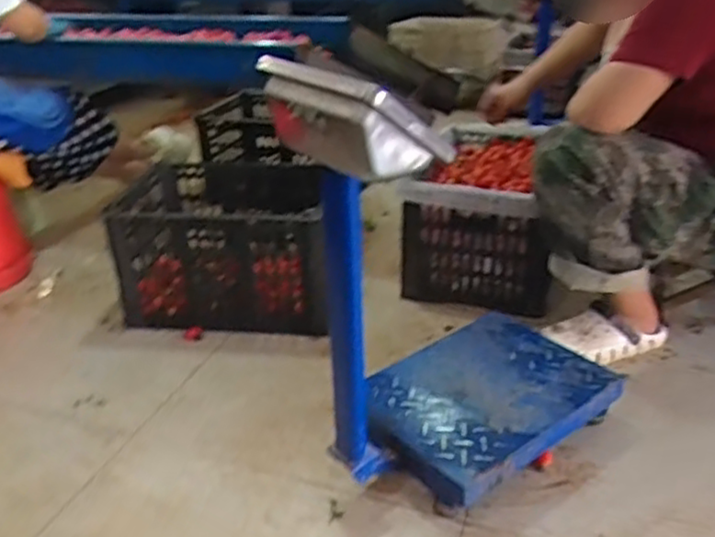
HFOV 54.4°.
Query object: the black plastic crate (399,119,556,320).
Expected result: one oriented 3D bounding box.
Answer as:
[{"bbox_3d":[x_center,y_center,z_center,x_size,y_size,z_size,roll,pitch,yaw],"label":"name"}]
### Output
[{"bbox_3d":[0.311,-0.134,1.657,0.321,0.294,0.449,8,29,18],"label":"black plastic crate"}]

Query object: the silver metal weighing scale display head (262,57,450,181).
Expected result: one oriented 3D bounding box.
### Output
[{"bbox_3d":[-0.011,-0.178,0.793,0.105,0.106,0.237,-23,33,-33],"label":"silver metal weighing scale display head"}]

